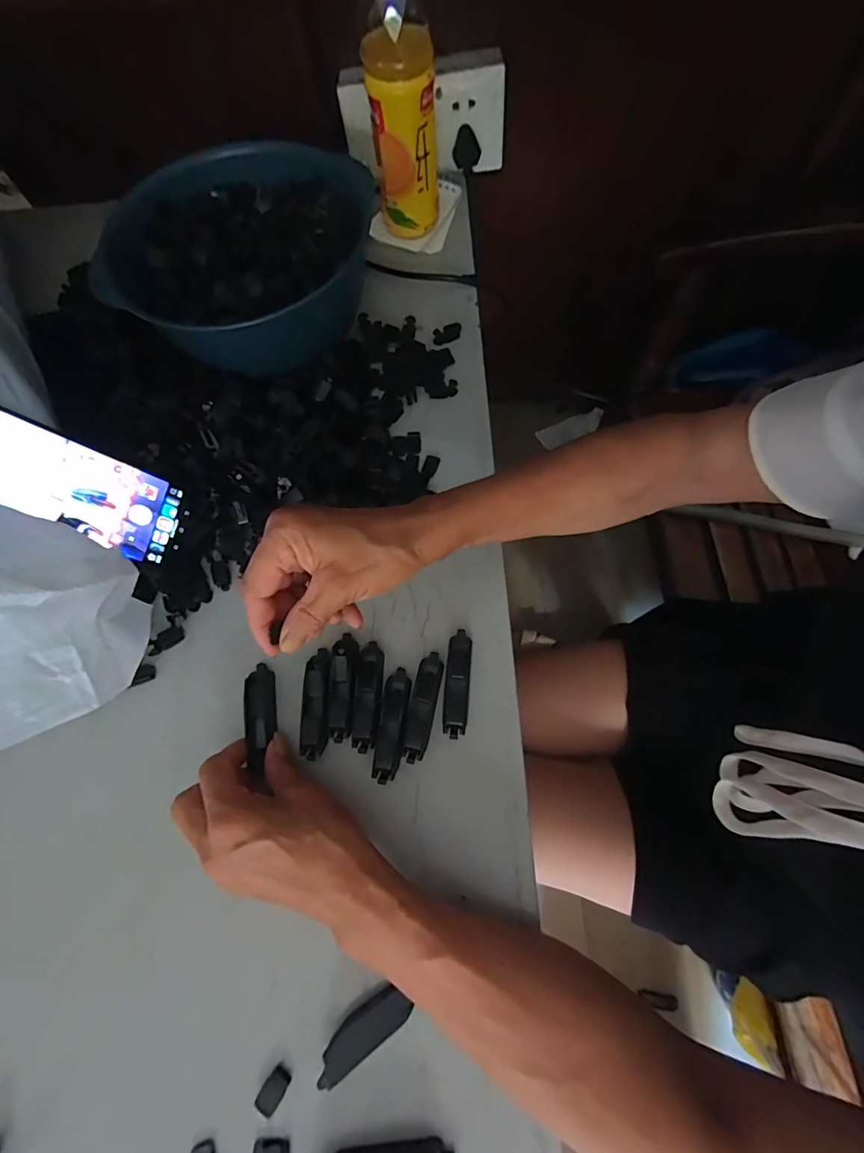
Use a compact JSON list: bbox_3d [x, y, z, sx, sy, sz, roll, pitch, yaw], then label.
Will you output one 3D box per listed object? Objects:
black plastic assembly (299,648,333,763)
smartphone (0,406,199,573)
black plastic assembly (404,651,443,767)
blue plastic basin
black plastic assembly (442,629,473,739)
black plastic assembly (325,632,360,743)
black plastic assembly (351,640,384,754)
[{"bbox_3d":[-0.082,0.089,0.334,0.020,0.011,0.075,0,71,-1],"label":"black plastic assembly"},{"bbox_3d":[-0.255,-0.062,0.329,0.155,0.004,0.073,25,62,-40],"label":"smartphone"},{"bbox_3d":[-0.007,0.091,0.331,0.018,0.010,0.075,11,71,3],"label":"black plastic assembly"},{"bbox_3d":[-0.164,-0.275,0.405,0.207,0.073,0.207,-1,70,3],"label":"blue plastic basin"},{"bbox_3d":[0.018,0.075,0.334,0.018,0.011,0.074,6,71,1],"label":"black plastic assembly"},{"bbox_3d":[-0.063,0.078,0.331,0.018,0.007,0.072,3,71,0],"label":"black plastic assembly"},{"bbox_3d":[-0.045,0.085,0.335,0.018,0.014,0.075,2,71,0],"label":"black plastic assembly"}]

